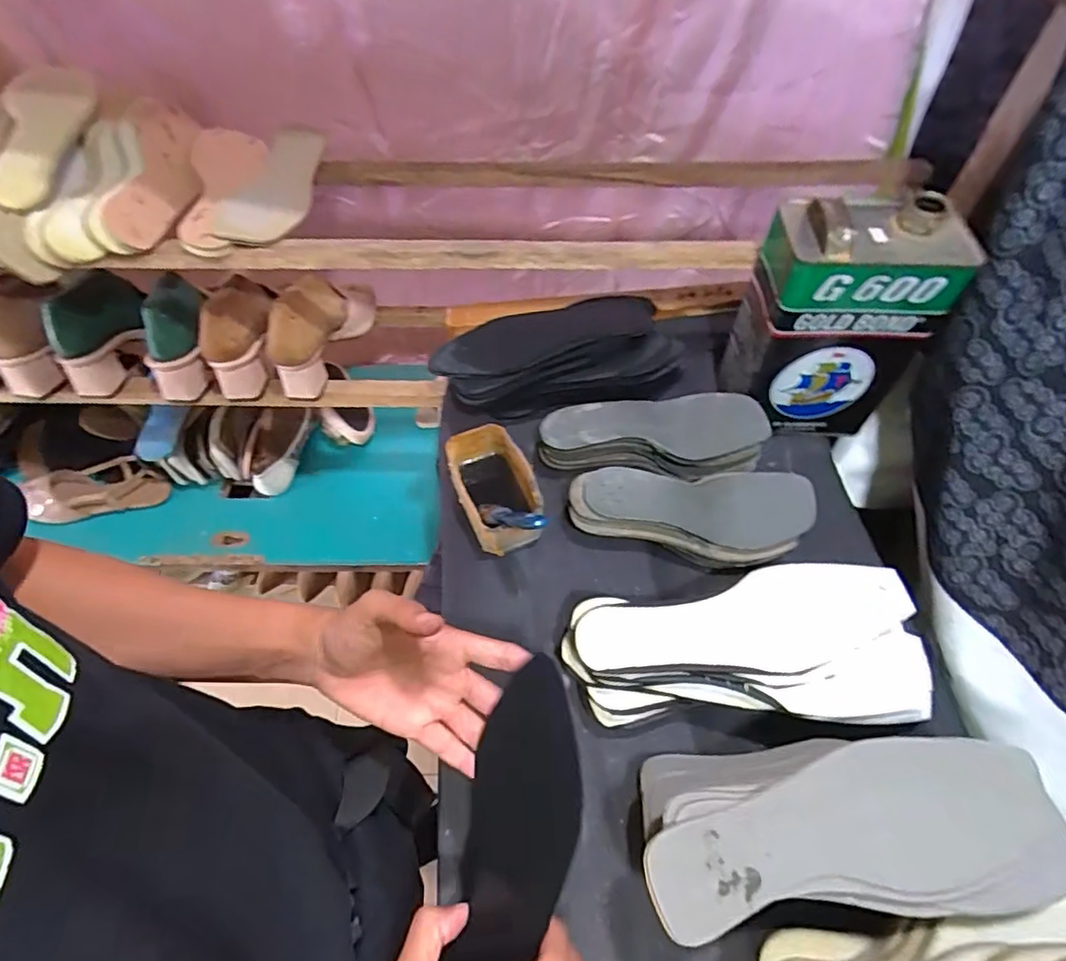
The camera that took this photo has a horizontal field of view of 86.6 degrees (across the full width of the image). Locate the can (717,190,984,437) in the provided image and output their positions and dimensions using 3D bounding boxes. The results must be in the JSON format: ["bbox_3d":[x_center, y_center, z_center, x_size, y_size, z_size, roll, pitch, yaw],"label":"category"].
[{"bbox_3d":[0.315,-0.170,0.602,0.160,0.231,0.106,4,55,2],"label":"can"}]

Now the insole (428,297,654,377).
[{"bbox_3d":[0.014,-0.168,0.650,0.262,0.017,0.076,-18,60,-9],"label":"insole"}]

